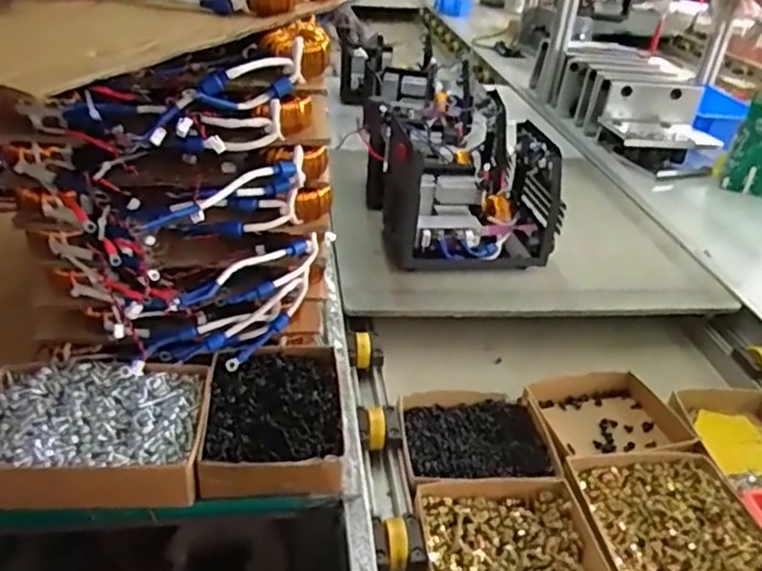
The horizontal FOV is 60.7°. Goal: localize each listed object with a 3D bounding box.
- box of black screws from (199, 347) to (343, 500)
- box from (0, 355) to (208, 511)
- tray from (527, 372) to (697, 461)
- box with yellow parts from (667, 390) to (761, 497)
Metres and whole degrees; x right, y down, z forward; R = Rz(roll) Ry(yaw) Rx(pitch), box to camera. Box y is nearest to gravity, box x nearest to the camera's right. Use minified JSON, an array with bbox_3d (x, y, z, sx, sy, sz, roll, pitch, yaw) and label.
[{"bbox_3d":[-0.109,0.130,0.659,0.129,0.043,0.176,0,32,-8],"label":"box of black screws"},{"bbox_3d":[-0.278,0.138,0.628,0.216,0.049,0.165,3,32,-3],"label":"box"},{"bbox_3d":[0.285,0.171,0.822,0.197,0.048,0.155,-3,33,-13],"label":"tray"},{"bbox_3d":[0.449,0.190,0.807,0.142,0.043,0.156,-1,33,-10],"label":"box with yellow parts"}]

